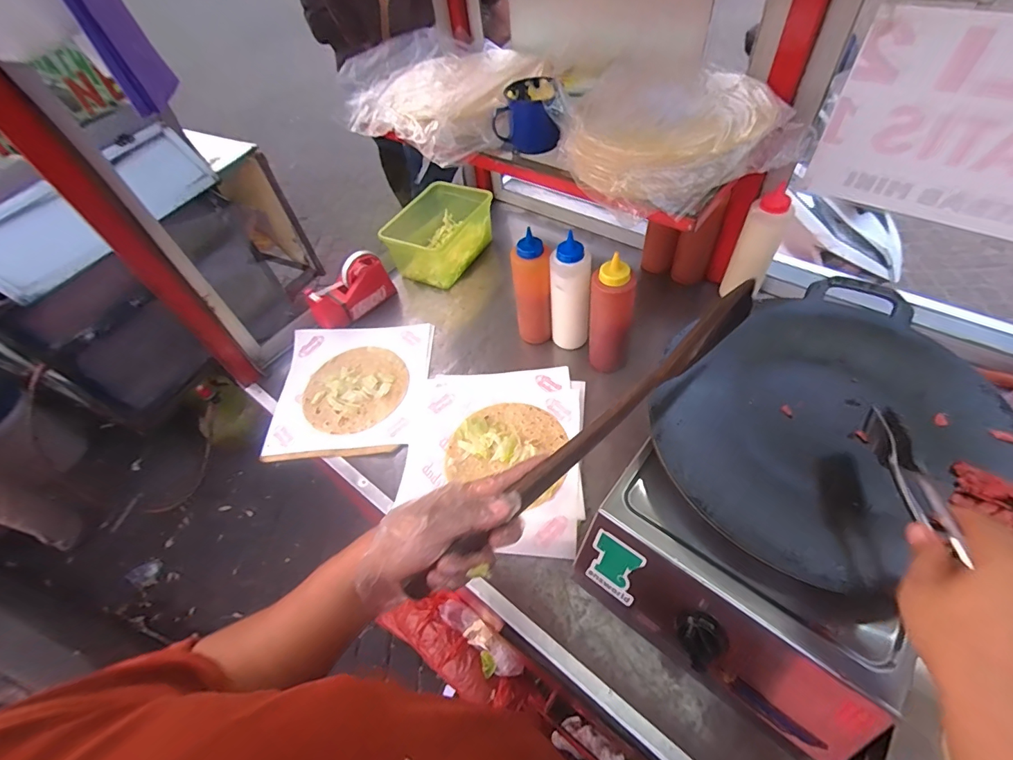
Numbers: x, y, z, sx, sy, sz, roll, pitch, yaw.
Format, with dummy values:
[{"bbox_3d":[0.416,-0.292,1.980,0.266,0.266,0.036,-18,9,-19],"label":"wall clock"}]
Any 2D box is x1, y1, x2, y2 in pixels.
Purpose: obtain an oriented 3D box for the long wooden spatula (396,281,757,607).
[{"bbox_3d":[0.092,0.041,0.412,0.431,0.047,0.015,-38,57,-15],"label":"long wooden spatula"}]

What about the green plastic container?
[{"bbox_3d":[-0.128,-0.308,0.932,0.151,0.103,0.231,24,61,22],"label":"green plastic container"}]

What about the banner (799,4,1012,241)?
[{"bbox_3d":[0.530,-0.275,0.497,0.291,0.209,0.007,32,63,27],"label":"banner"}]

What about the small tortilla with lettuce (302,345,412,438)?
[{"bbox_3d":[-0.259,0.009,0.753,0.173,0.007,0.176,-3,55,4],"label":"small tortilla with lettuce"}]

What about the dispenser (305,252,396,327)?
[{"bbox_3d":[-0.297,-0.169,0.837,0.054,0.080,0.157,32,64,26],"label":"dispenser"}]

